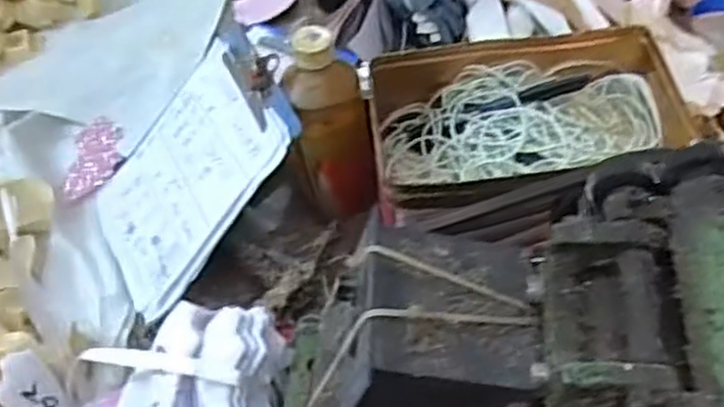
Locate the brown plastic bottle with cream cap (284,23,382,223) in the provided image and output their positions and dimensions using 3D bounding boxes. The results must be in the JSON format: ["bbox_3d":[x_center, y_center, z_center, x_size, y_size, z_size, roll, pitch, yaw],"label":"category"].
[{"bbox_3d":[-0.026,-0.059,0.590,0.060,0.169,0.071,-12,54,-5],"label":"brown plastic bottle with cream cap"}]

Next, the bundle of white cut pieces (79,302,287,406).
[{"bbox_3d":[-0.125,0.145,0.504,0.136,0.093,0.117,0,53,4],"label":"bundle of white cut pieces"}]

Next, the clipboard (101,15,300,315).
[{"bbox_3d":[-0.144,-0.028,0.605,0.221,0.013,0.157,-47,55,19],"label":"clipboard"}]

